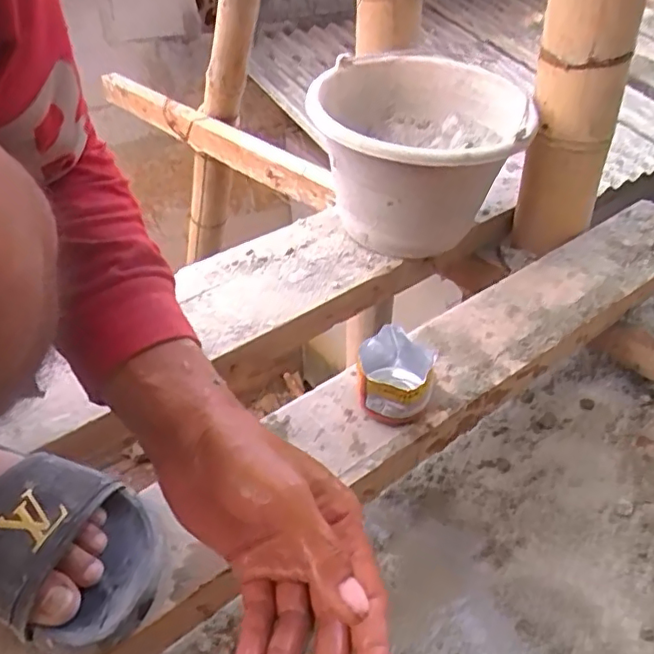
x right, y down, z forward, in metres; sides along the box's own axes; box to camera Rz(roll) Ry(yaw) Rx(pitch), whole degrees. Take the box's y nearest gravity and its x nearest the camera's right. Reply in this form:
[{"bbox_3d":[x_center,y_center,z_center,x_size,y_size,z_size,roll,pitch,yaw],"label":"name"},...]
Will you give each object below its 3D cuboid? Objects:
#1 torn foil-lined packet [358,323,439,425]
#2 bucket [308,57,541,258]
[{"bbox_3d":[0.060,0.043,0.523,0.067,0.055,0.075,7,41,12],"label":"torn foil-lined packet"},{"bbox_3d":[0.100,-0.179,0.690,0.228,0.200,0.250,7,41,12],"label":"bucket"}]

